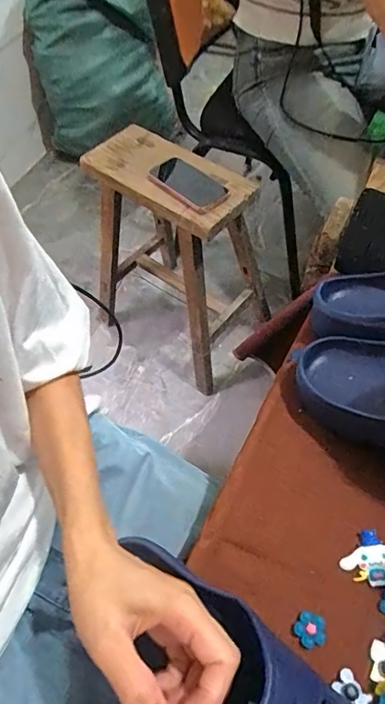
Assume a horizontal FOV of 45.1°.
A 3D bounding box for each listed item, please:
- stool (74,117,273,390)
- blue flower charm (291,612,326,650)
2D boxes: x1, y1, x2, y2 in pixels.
[{"bbox_3d":[-0.038,-0.226,1.133,0.377,0.497,0.298,29,63,21],"label":"stool"},{"bbox_3d":[0.092,0.219,0.364,0.023,0.006,0.023,-2,56,3],"label":"blue flower charm"}]

